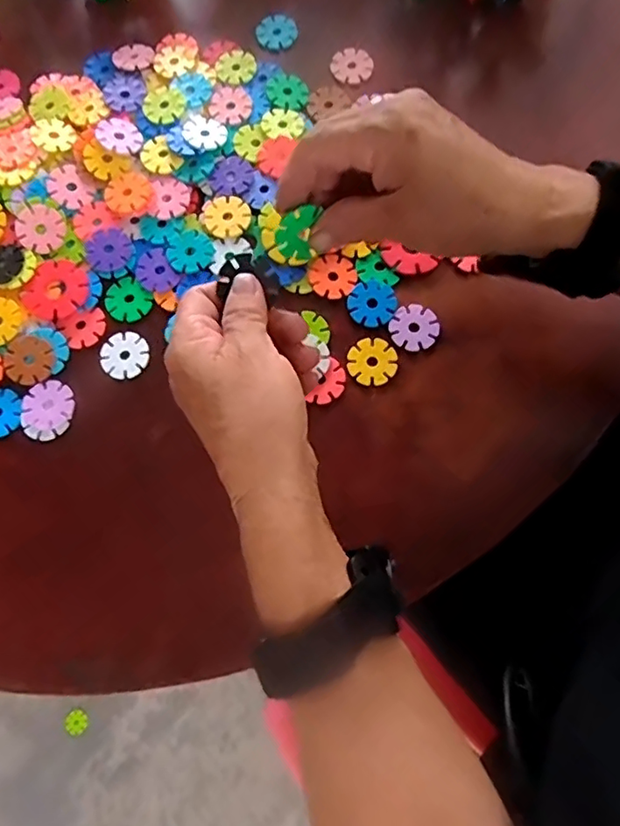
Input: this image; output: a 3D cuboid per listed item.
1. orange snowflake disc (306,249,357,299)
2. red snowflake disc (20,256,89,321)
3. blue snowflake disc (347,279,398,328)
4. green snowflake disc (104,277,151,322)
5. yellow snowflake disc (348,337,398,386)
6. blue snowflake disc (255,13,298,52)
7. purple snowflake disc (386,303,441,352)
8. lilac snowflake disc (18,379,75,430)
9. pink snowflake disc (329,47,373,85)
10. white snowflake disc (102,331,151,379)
[{"bbox_3d":[0.015,-0.092,0.380,0.030,0.006,0.032,-1,75,2],"label":"orange snowflake disc"},{"bbox_3d":[-0.170,-0.083,0.379,0.041,0.004,0.042,-1,75,2],"label":"red snowflake disc"},{"bbox_3d":[0.041,-0.073,0.374,0.031,0.004,0.032,-1,75,2],"label":"blue snowflake disc"},{"bbox_3d":[-0.123,-0.076,0.384,0.028,0.004,0.031,-39,77,-8],"label":"green snowflake disc"},{"bbox_3d":[0.040,-0.034,0.363,0.031,0.004,0.030,-1,75,2],"label":"yellow snowflake disc"},{"bbox_3d":[-0.026,-0.298,0.442,0.031,0.005,0.031,-1,75,2],"label":"blue snowflake disc"},{"bbox_3d":[0.068,-0.056,0.370,0.031,0.005,0.030,-1,75,2],"label":"purple snowflake disc"},{"bbox_3d":[-0.168,-0.005,0.360,0.034,0.004,0.029,-22,75,-4],"label":"lilac snowflake disc"},{"bbox_3d":[0.031,-0.264,0.432,0.027,0.009,0.031,-26,75,-9],"label":"pink snowflake disc"},{"bbox_3d":[-0.121,-0.038,0.370,0.031,0.004,0.032,-1,75,2],"label":"white snowflake disc"}]

